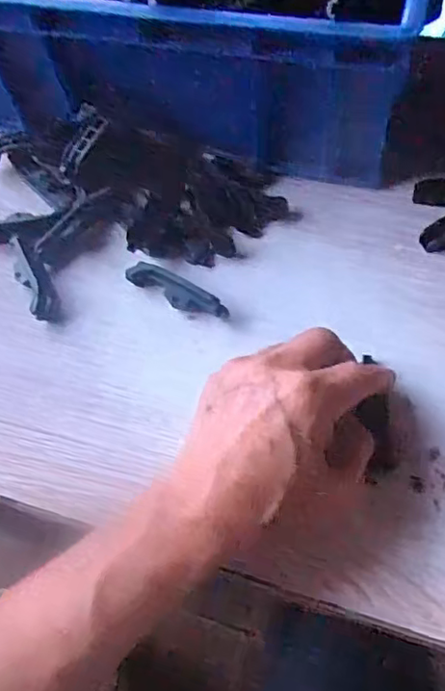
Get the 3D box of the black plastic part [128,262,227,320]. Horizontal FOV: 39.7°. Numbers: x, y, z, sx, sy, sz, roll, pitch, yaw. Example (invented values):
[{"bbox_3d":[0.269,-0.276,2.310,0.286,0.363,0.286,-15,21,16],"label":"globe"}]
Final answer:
[{"bbox_3d":[-0.030,-0.036,0.407,0.073,0.007,0.019,28,69,19],"label":"black plastic part"}]

